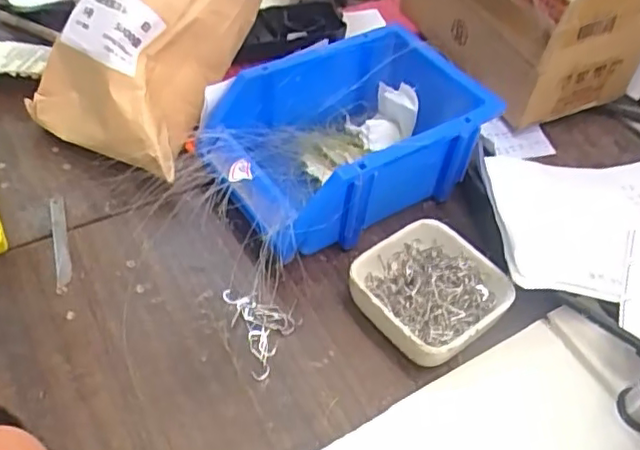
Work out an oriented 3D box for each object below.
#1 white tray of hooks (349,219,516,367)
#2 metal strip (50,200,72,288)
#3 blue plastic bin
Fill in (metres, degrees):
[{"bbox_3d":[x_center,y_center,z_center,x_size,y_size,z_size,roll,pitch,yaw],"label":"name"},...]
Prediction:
[{"bbox_3d":[0.068,0.042,0.389,0.088,0.034,0.080,-30,58,-28],"label":"white tray of hooks"},{"bbox_3d":[-0.172,0.010,0.411,0.010,0.004,0.077,-12,51,-16],"label":"metal strip"},{"bbox_3d":[0.015,-0.059,0.444,0.186,0.078,0.127,-26,56,-25],"label":"blue plastic bin"}]

